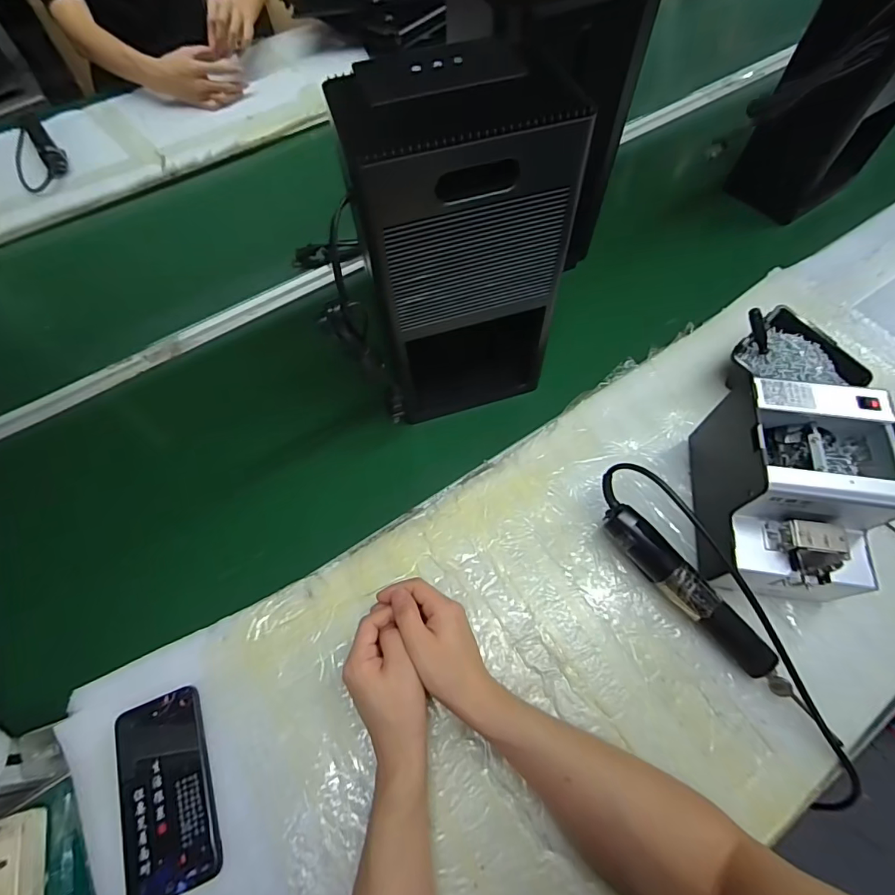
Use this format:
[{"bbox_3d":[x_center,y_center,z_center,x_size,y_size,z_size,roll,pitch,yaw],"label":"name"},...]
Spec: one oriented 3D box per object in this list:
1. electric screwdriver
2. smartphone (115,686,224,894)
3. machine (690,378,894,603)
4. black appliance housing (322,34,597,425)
[{"bbox_3d":[0.241,0.143,0.479,0.035,0.048,0.198,-38,67,-17],"label":"electric screwdriver"},{"bbox_3d":[-0.255,0.310,0.425,0.077,0.010,0.154,-20,63,-9],"label":"smartphone"},{"bbox_3d":[0.344,0.047,0.472,0.129,0.144,0.168,9,62,7],"label":"machine"},{"bbox_3d":[0.011,-0.190,0.507,0.187,0.353,0.120,-15,62,-6],"label":"black appliance housing"}]

